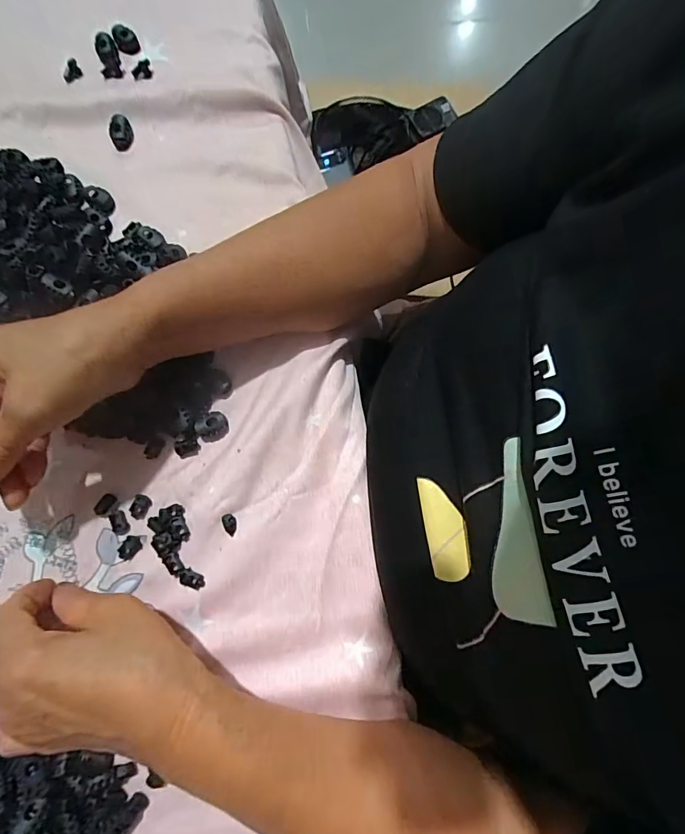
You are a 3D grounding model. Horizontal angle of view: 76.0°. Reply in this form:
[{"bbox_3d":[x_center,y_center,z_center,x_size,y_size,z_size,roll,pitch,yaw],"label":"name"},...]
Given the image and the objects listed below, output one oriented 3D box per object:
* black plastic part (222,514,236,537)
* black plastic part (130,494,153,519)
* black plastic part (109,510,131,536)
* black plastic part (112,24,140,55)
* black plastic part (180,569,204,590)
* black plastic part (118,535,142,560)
[{"bbox_3d":[-0.078,0.075,0.303,0.009,0.004,0.015,-17,80,-2],"label":"black plastic part"},{"bbox_3d":[-0.142,0.064,0.307,0.011,0.005,0.017,12,80,3],"label":"black plastic part"},{"bbox_3d":[-0.157,0.075,0.306,0.012,0.004,0.017,-32,80,-5],"label":"black plastic part"},{"bbox_3d":[-0.188,-0.327,0.381,0.019,0.015,0.021,-25,80,-4],"label":"black plastic part"},{"bbox_3d":[-0.102,0.110,0.298,0.017,0.004,0.010,19,80,4],"label":"black plastic part"},{"bbox_3d":[-0.148,0.091,0.303,0.012,0.004,0.016,40,82,8],"label":"black plastic part"}]

